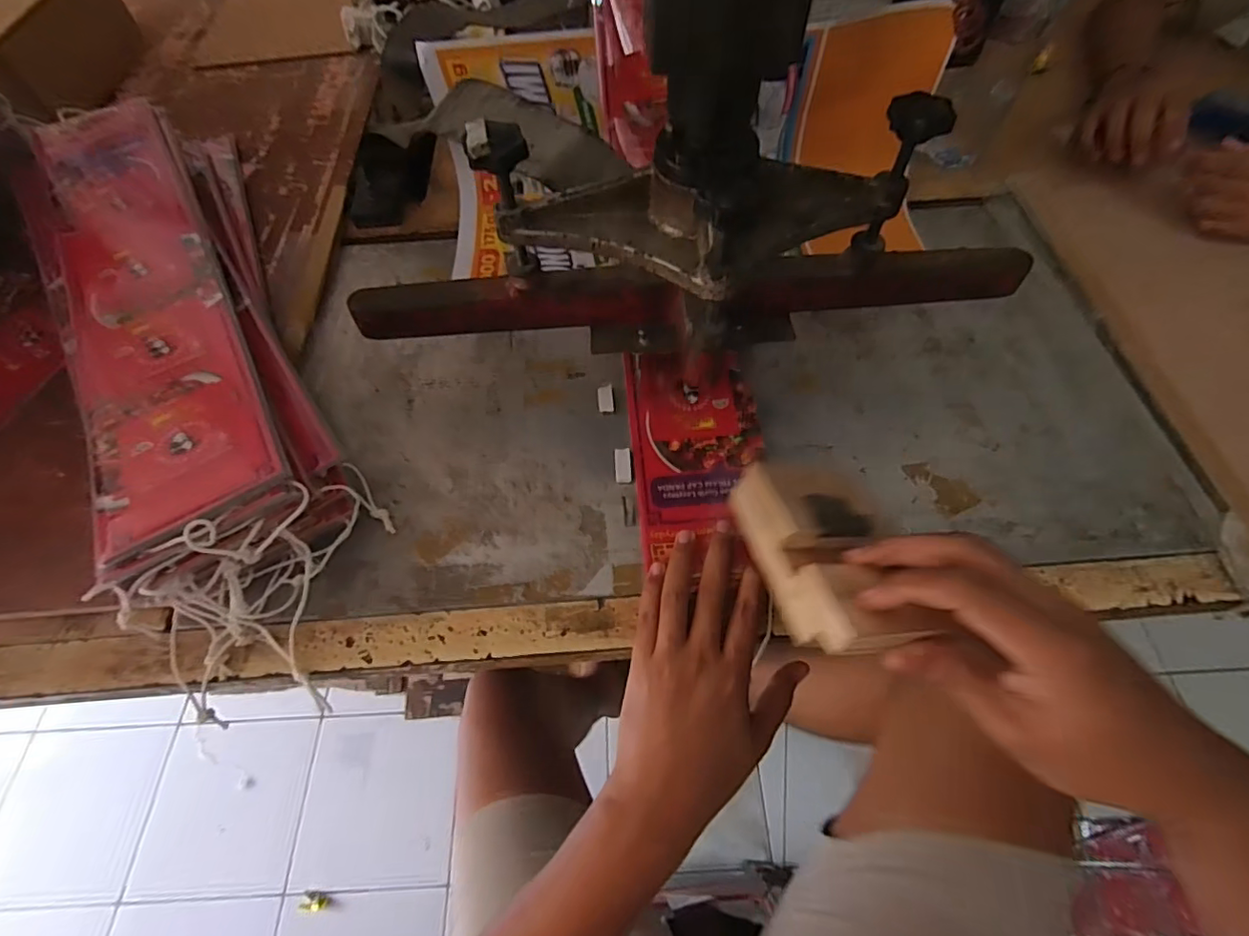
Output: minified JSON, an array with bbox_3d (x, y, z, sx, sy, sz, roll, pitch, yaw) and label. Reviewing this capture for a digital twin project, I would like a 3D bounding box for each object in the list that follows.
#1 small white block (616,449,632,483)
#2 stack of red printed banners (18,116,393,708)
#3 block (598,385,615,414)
[{"bbox_3d":[-0.001,-0.002,0.436,0.012,0.006,0.027,-3,60,0],"label":"small white block"},{"bbox_3d":[-0.376,-0.117,0.466,0.160,0.091,0.628,-30,64,-14],"label":"stack of red printed banners"},{"bbox_3d":[-0.016,-0.058,0.472,0.013,0.005,0.026,-5,60,-1],"label":"block"}]

